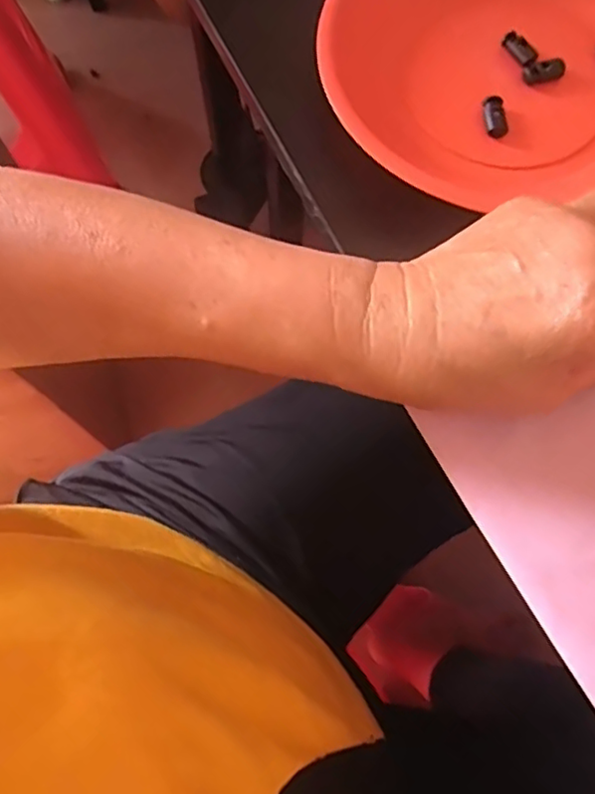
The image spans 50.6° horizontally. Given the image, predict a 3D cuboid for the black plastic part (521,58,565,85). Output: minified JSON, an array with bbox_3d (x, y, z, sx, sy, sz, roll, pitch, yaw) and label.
[{"bbox_3d":[0.129,-0.170,0.327,0.020,0.004,0.011,-22,73,-6],"label":"black plastic part"}]

